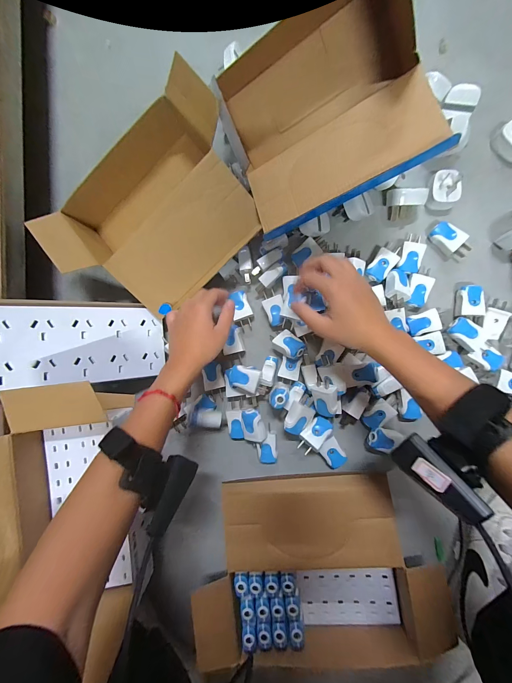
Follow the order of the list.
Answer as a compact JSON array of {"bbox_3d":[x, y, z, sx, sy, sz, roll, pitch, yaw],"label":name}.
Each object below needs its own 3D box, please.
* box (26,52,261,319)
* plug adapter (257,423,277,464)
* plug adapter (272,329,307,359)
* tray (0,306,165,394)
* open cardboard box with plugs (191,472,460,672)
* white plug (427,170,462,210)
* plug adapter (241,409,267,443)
[{"bbox_3d":[-0.143,-0.183,0.385,0.284,0.107,0.220,-38,85,4],"label":"box"},{"bbox_3d":[0.017,0.158,0.406,0.029,0.023,0.055,-4,88,6],"label":"plug adapter"},{"bbox_3d":[0.048,0.006,0.388,0.033,0.021,0.043,-43,58,-15],"label":"plug adapter"},{"bbox_3d":[-0.238,0.005,0.371,0.212,0.009,0.103,-2,89,-34],"label":"tray"},{"bbox_3d":[0.087,0.302,0.360,0.301,0.089,0.253,-6,87,6],"label":"open cardboard box with plugs"},{"bbox_3d":[0.268,-0.217,0.381,0.040,0.030,0.043,6,89,7],"label":"white plug"},{"bbox_3d":[-0.003,0.122,0.396,0.029,0.026,0.048,0,102,33],"label":"plug adapter"}]

